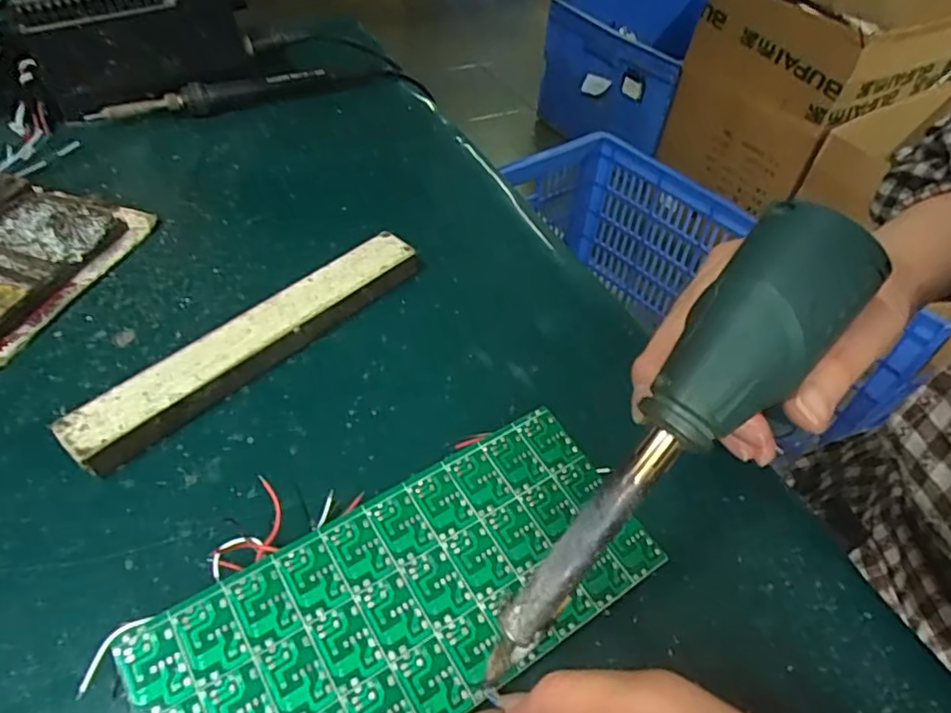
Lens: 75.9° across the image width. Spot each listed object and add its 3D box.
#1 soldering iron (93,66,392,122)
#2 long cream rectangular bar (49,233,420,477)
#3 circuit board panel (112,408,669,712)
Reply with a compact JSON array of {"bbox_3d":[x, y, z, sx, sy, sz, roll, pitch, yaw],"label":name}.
[{"bbox_3d":[-0.178,-0.212,0.490,0.232,0.023,0.019,-17,51,-19],"label":"soldering iron"},{"bbox_3d":[-0.111,-0.010,0.320,0.028,0.022,0.197,34,54,25],"label":"long cream rectangular bar"},{"bbox_3d":[-0.023,0.090,0.230,0.186,0.010,0.083,-25,55,-24],"label":"circuit board panel"}]

